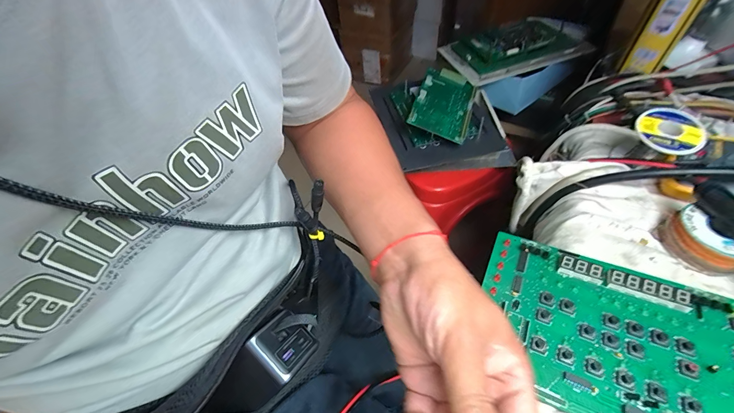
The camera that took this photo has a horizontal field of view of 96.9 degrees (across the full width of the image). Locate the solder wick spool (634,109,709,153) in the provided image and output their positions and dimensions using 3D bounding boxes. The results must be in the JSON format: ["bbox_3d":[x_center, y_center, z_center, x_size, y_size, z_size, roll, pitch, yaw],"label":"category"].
[{"bbox_3d":[0.339,-0.085,0.365,0.052,0.011,0.064,-32,62,7],"label":"solder wick spool"}]

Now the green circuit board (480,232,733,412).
[{"bbox_3d":[0.212,0.112,0.287,0.210,0.013,0.153,19,58,18],"label":"green circuit board"}]

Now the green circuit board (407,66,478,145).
[{"bbox_3d":[0.164,-0.222,0.688,0.115,0.016,0.206,21,59,2],"label":"green circuit board"}]

